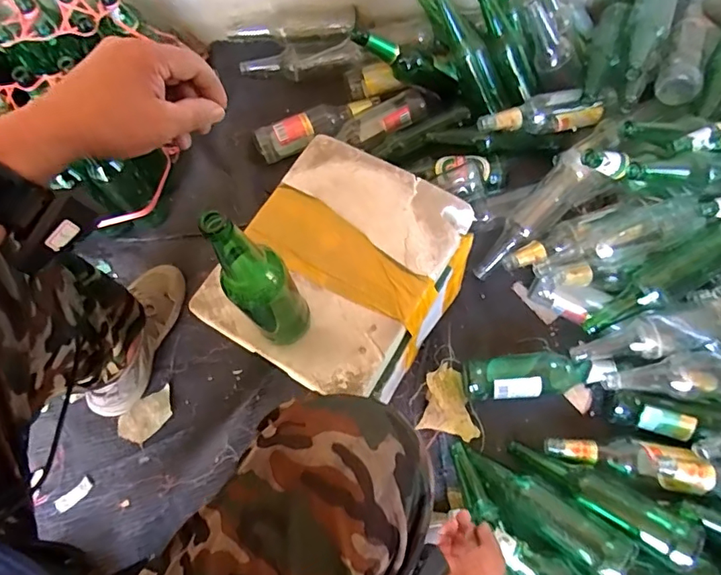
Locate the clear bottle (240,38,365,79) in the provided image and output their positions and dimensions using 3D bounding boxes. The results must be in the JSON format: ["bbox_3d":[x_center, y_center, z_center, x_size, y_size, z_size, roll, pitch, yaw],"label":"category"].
[{"bbox_3d":[-0.115,-0.461,1.012,0.256,0.060,0.068,4,69,23],"label":"clear bottle"}]

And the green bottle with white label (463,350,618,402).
[{"bbox_3d":[0.282,0.141,0.814,0.225,0.065,0.074,-7,70,-1],"label":"green bottle with white label"}]

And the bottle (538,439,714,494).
[{"bbox_3d":[0.391,0.253,0.741,0.215,0.072,0.061,4,68,27],"label":"bottle"}]

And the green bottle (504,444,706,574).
[{"bbox_3d":[0.344,0.301,0.727,0.262,0.061,0.078,26,72,28],"label":"green bottle"}]

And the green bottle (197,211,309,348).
[{"bbox_3d":[-0.107,0.001,0.529,0.063,0.254,0.070,-38,74,-12],"label":"green bottle"}]

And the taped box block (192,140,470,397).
[{"bbox_3d":[-0.025,-0.004,0.758,0.279,0.205,0.318,30,73,11],"label":"taped box block"}]

